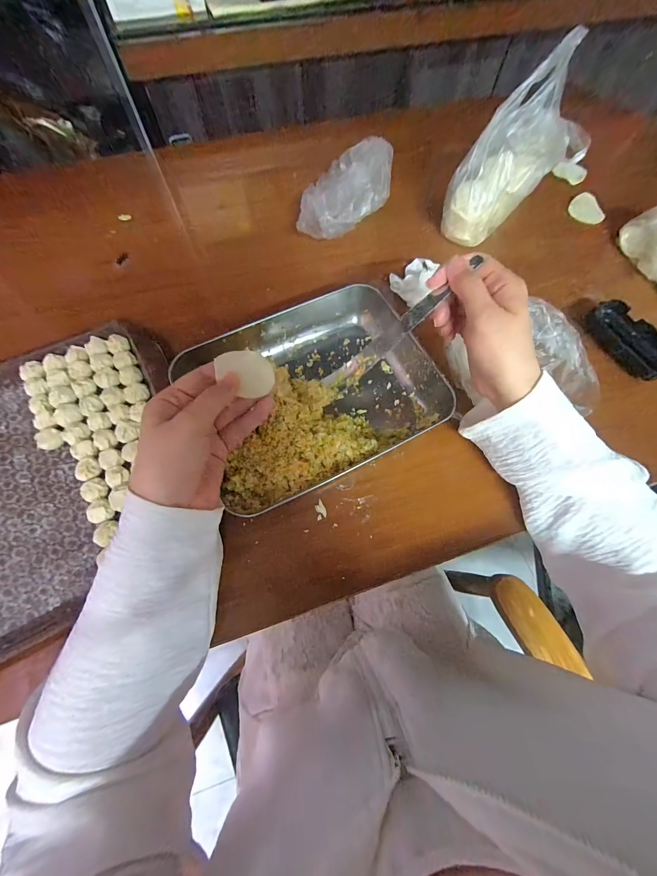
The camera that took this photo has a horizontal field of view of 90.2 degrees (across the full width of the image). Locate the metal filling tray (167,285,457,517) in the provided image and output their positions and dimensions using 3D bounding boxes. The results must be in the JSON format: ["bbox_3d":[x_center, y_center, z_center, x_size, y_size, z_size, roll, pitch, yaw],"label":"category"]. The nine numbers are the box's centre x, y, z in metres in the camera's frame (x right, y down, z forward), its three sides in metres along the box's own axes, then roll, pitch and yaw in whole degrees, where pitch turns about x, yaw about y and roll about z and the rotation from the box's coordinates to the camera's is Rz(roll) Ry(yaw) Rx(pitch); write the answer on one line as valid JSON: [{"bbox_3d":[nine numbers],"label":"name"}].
[{"bbox_3d":[-0.019,-0.058,0.355,0.257,0.050,0.214,-24,73,-9],"label":"metal filling tray"}]

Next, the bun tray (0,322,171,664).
[{"bbox_3d":[-0.341,0.060,0.316,0.398,0.030,0.291,-27,73,-10],"label":"bun tray"}]

